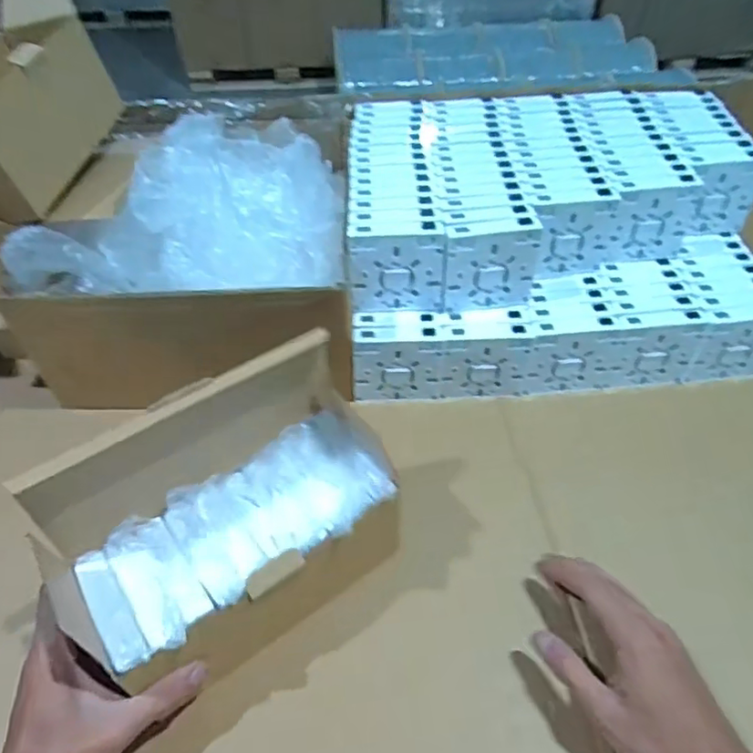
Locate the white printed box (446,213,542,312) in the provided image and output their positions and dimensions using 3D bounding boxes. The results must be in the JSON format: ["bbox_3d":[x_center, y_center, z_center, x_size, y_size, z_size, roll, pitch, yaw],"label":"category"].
[{"bbox_3d":[0.109,-0.106,0.550,0.088,0.084,0.026,-8,43,-3],"label":"white printed box"}]

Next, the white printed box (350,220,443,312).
[{"bbox_3d":[0.019,-0.100,0.548,0.088,0.089,0.027,-6,43,0],"label":"white printed box"}]

